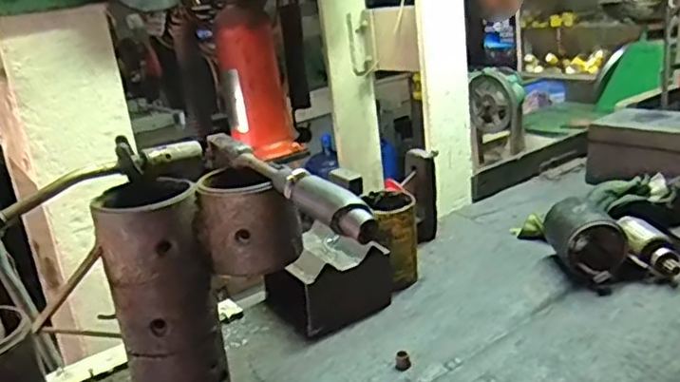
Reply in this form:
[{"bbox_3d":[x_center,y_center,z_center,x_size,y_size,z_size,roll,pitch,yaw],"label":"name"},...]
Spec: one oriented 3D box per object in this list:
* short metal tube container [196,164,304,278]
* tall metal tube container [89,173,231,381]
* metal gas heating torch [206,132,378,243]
[{"bbox_3d":[-0.080,0.023,0.565,0.089,0.084,0.083,-10,19,-9],"label":"short metal tube container"},{"bbox_3d":[-0.159,0.115,0.573,0.089,0.236,0.091,-14,20,-21],"label":"tall metal tube container"},{"bbox_3d":[-0.055,-0.012,0.522,0.024,0.033,0.258,-18,22,-29],"label":"metal gas heating torch"}]

